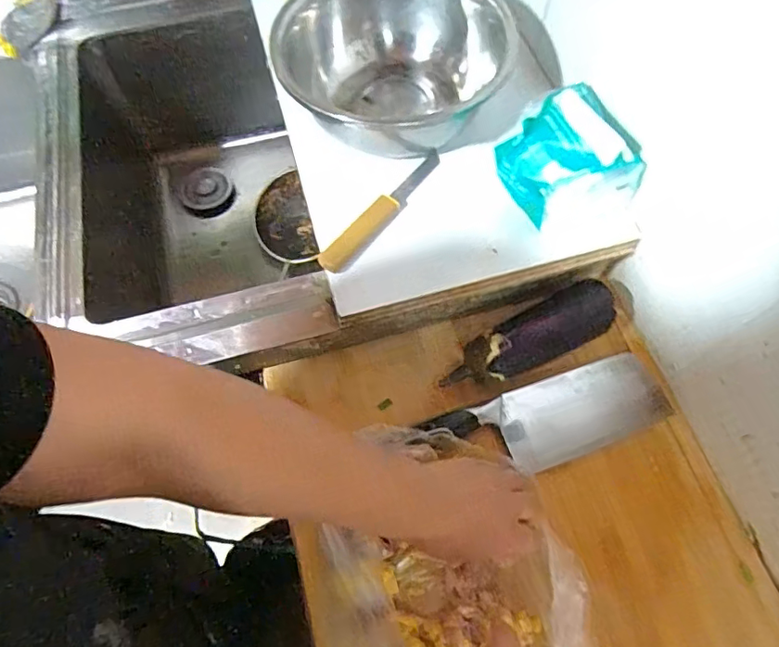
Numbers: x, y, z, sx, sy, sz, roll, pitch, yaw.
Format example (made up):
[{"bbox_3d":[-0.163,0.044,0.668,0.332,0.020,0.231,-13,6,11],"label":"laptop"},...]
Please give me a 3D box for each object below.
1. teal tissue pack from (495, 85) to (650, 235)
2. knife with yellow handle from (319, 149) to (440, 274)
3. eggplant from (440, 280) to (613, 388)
[{"bbox_3d":[0.164,-0.160,0.500,0.108,0.063,0.121,-16,65,-6],"label":"teal tissue pack"},{"bbox_3d":[-0.005,-0.112,0.526,0.024,0.022,0.170,37,70,18],"label":"knife with yellow handle"},{"bbox_3d":[0.130,0.011,0.520,0.178,0.051,0.064,-20,65,-8],"label":"eggplant"}]

